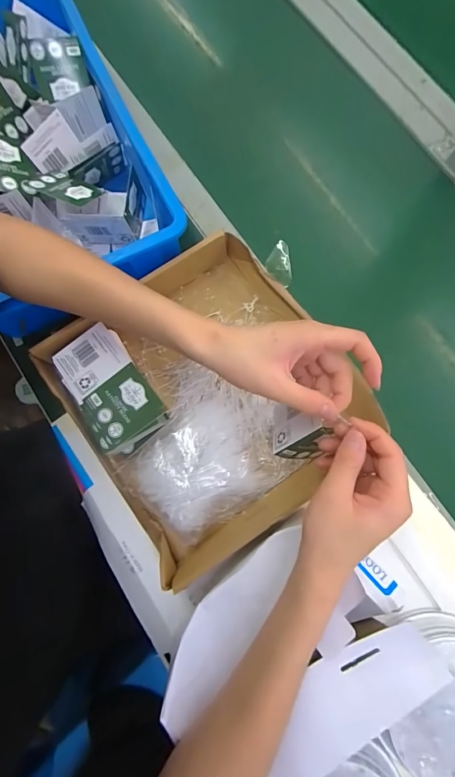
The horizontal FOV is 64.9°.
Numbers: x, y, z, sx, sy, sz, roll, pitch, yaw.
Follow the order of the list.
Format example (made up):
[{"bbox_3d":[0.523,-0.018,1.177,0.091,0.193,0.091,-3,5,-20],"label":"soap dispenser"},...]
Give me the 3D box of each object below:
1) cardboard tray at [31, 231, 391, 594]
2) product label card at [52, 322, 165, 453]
[{"bbox_3d":[-0.019,0.008,0.417,0.302,0.053,0.322,-35,82,-6],"label":"cardboard tray"},{"bbox_3d":[-0.138,-0.004,0.406,0.083,0.009,0.134,-34,80,-3],"label":"product label card"}]

